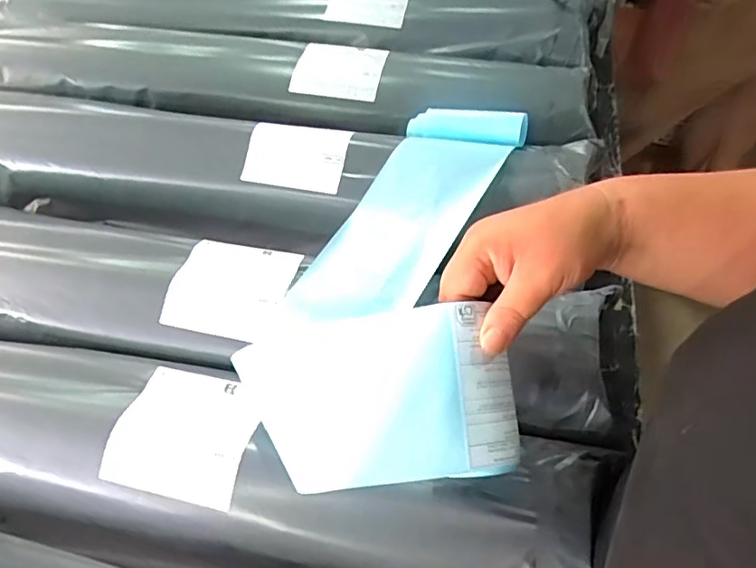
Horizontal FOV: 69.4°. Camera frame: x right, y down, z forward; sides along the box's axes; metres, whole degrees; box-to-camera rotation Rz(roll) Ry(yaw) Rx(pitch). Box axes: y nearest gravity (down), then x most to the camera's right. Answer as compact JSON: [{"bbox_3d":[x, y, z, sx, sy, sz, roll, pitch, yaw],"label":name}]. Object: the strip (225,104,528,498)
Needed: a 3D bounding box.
[{"bbox_3d":[0.018,-0.029,0.449,0.190,0.092,0.391,9,45,9],"label":"strip"}]

